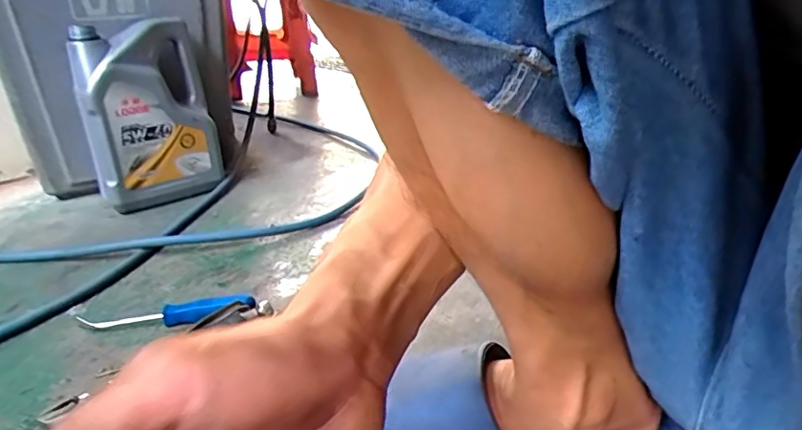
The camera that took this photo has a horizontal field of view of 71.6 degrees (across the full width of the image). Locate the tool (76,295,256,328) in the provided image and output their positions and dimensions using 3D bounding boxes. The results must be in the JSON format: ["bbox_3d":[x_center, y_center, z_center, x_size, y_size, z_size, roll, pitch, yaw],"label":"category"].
[{"bbox_3d":[-0.268,0.115,0.632,0.200,0.025,0.032,-5,23,-3],"label":"tool"}]

